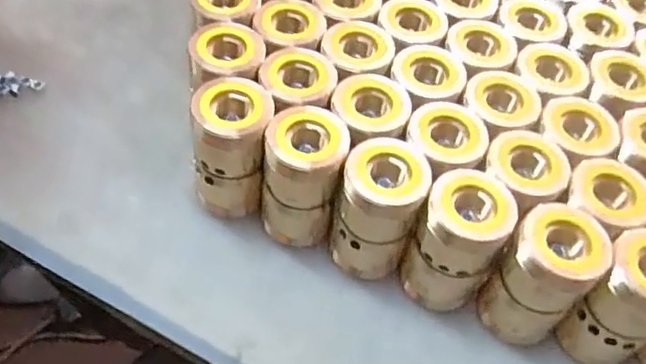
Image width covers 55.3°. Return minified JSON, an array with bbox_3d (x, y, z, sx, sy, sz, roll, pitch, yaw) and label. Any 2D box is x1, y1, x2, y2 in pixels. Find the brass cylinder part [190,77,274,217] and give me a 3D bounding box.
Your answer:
[{"bbox_3d":[-0.048,-0.015,0.333,0.038,0.073,0.040,3,53,-3],"label":"brass cylinder part"}]

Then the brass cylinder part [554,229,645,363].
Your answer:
[{"bbox_3d":[0.148,0.057,0.301,0.036,0.069,0.044,34,58,19],"label":"brass cylinder part"}]

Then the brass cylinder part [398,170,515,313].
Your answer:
[{"bbox_3d":[0.067,0.031,0.310,0.040,0.071,0.041,3,53,-3],"label":"brass cylinder part"}]

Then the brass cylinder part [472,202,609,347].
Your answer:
[{"bbox_3d":[0.106,0.048,0.305,0.038,0.072,0.041,3,53,-3],"label":"brass cylinder part"}]

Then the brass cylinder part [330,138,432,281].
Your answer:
[{"bbox_3d":[0.027,0.015,0.318,0.040,0.069,0.039,13,53,4],"label":"brass cylinder part"}]

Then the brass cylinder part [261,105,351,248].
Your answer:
[{"bbox_3d":[-0.011,-0.002,0.326,0.042,0.071,0.042,9,53,1],"label":"brass cylinder part"}]

